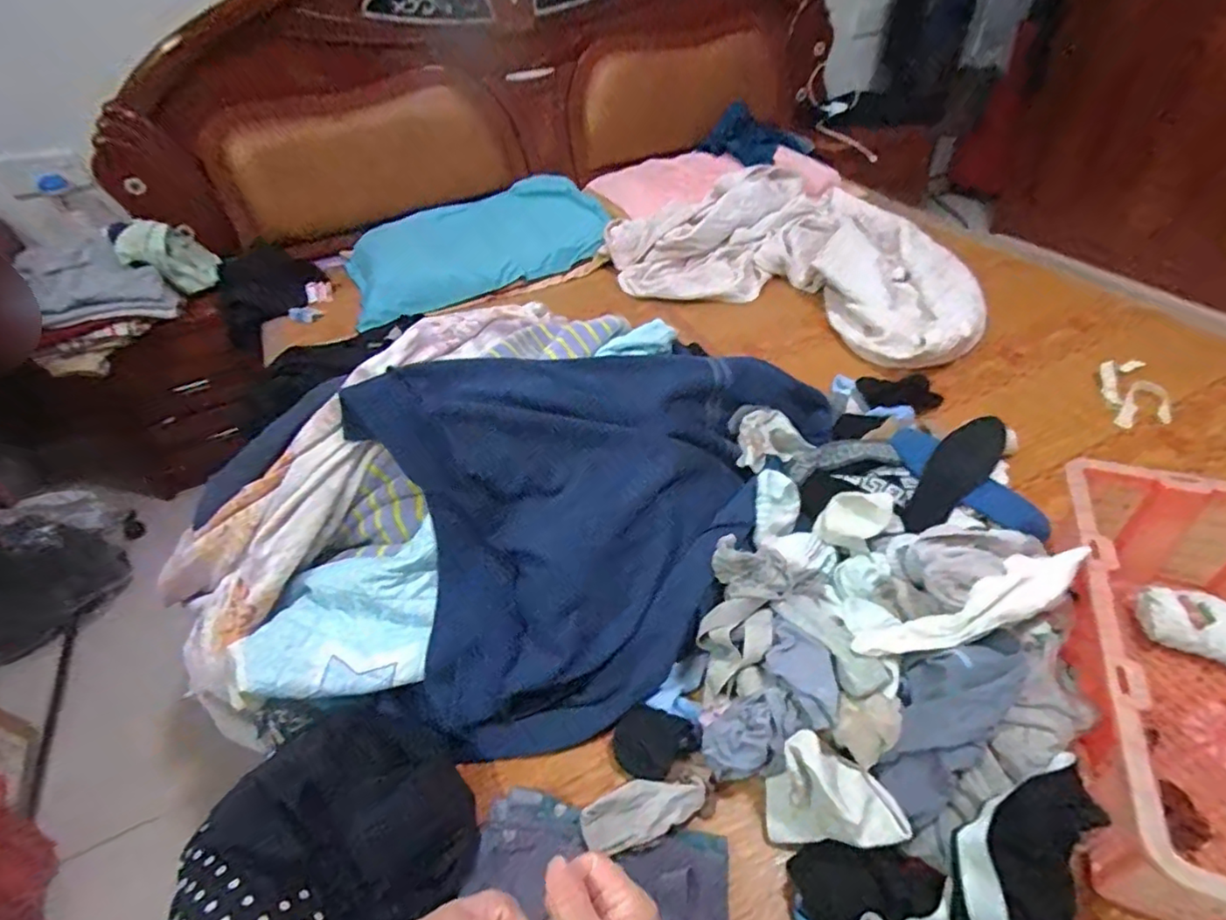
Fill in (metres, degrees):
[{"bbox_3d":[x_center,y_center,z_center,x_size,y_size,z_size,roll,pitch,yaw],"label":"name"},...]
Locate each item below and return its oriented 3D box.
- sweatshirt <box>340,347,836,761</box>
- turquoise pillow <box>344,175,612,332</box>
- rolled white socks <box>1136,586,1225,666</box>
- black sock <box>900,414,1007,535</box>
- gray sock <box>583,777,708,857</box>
[{"bbox_3d":[0.003,-0.004,0.767,0.382,0.292,0.702,28,53,32],"label":"sweatshirt"},{"bbox_3d":[-0.374,-0.596,1.541,0.682,0.142,0.362,-24,45,-17],"label":"turquoise pillow"},{"bbox_3d":[0.690,0.195,0.684,0.106,0.042,0.070,14,47,22],"label":"rolled white socks"},{"bbox_3d":[0.483,0.023,0.830,0.070,0.031,0.210,37,79,32],"label":"black sock"},{"bbox_3d":[0.033,0.348,0.576,0.126,0.027,0.048,-17,43,-11],"label":"gray sock"}]

